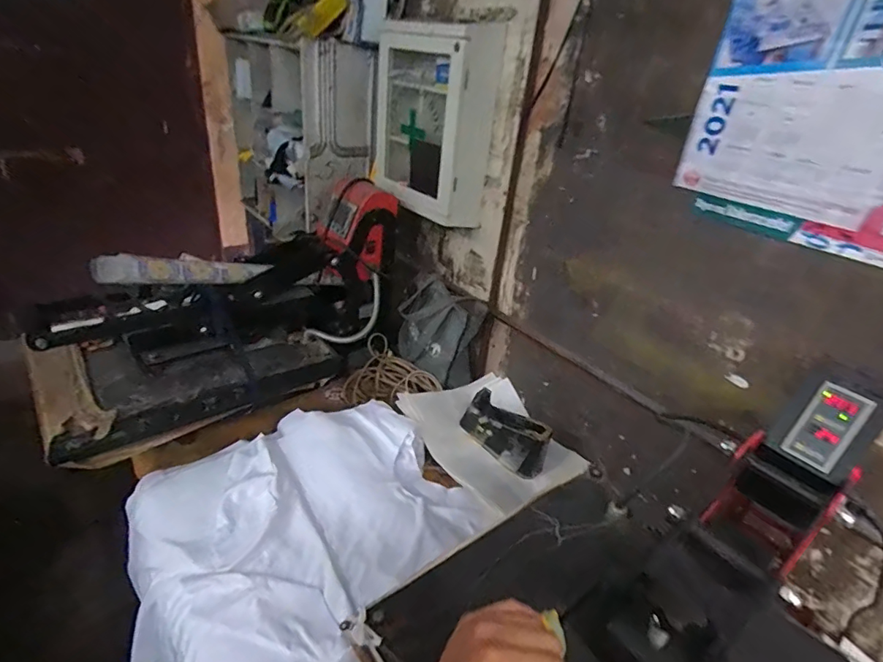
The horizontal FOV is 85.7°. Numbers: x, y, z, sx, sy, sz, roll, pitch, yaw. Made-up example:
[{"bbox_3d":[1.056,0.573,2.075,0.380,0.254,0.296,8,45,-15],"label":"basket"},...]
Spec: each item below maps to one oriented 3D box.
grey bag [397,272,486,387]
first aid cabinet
[{"bbox_3d":[-0.006,0.008,1.227,0.212,0.247,0.119,13,30,11],"label":"grey bag"},{"bbox_3d":[-0.031,-0.492,1.147,0.126,0.394,0.336,-20,39,-39],"label":"first aid cabinet"}]

